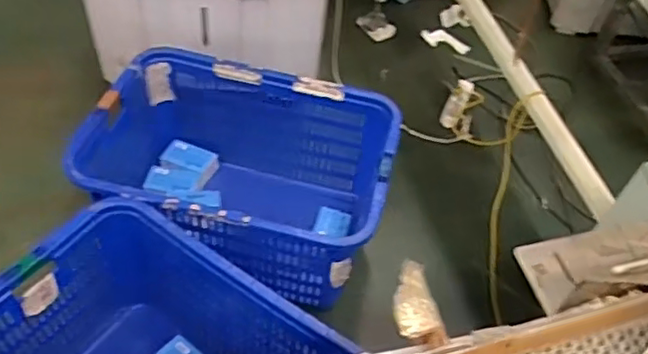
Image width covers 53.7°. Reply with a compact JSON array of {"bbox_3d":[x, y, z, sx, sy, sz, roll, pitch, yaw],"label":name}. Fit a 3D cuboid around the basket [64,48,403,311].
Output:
[{"bbox_3d":[-0.214,0.020,1.654,0.720,0.364,0.500,12,48,4],"label":"basket"}]

